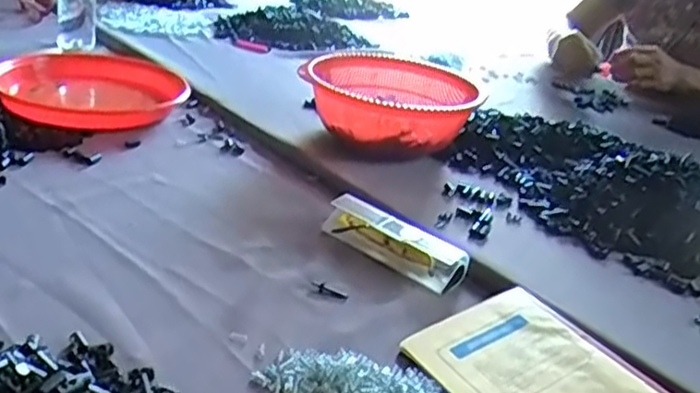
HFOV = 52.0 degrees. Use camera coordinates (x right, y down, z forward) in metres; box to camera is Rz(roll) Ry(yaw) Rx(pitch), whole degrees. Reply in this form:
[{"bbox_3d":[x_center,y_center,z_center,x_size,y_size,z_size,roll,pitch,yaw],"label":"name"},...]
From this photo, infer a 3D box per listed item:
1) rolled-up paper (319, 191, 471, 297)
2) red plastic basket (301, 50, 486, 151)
[{"bbox_3d":[0.041,0.042,0.721,0.155,0.032,0.040,25,31,33],"label":"rolled-up paper"},{"bbox_3d":[0.050,-0.121,0.967,0.219,0.094,0.232,17,26,15],"label":"red plastic basket"}]

